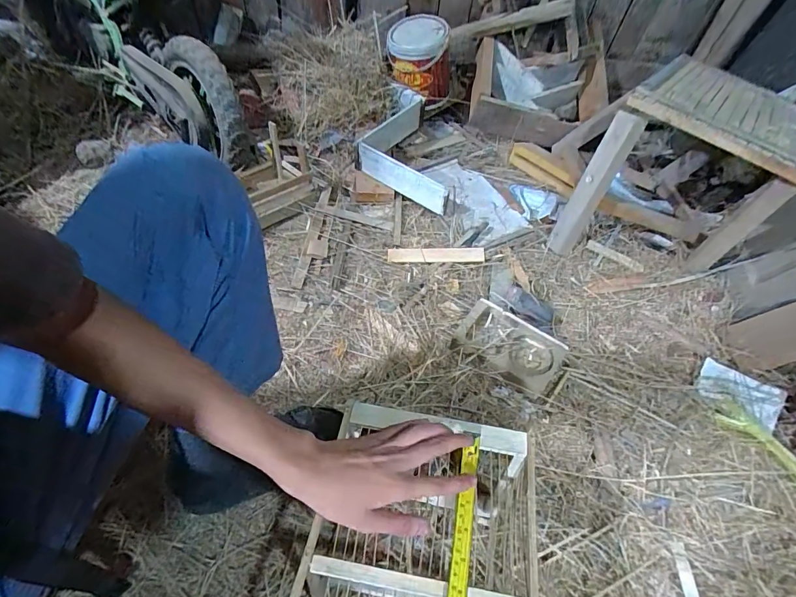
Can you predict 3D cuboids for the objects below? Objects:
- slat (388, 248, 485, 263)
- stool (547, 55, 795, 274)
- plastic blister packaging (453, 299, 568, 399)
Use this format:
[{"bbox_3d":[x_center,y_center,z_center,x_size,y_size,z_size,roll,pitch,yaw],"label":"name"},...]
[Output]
[{"bbox_3d":[0.087,-0.102,0.974,0.222,0.007,0.039,0,67,10],"label":"slat"},{"bbox_3d":[0.648,-0.282,0.931,0.355,0.356,0.436,36,58,22],"label":"stool"},{"bbox_3d":[0.212,0.092,0.798,0.197,0.033,0.136,28,62,16],"label":"plastic blister packaging"}]

